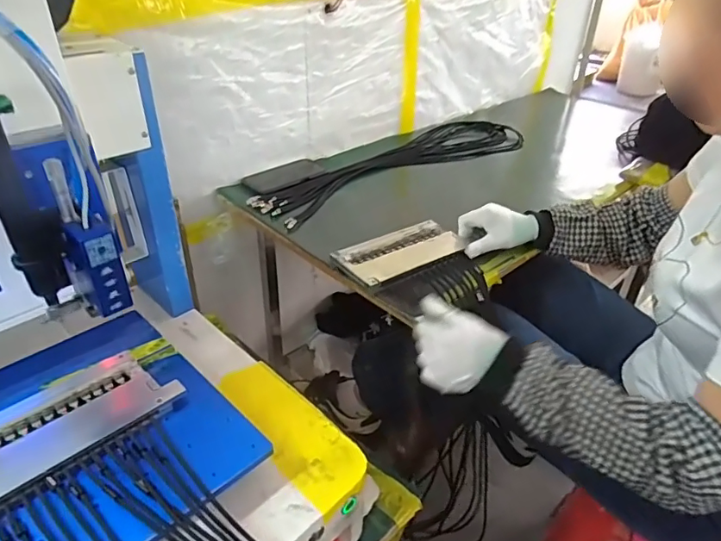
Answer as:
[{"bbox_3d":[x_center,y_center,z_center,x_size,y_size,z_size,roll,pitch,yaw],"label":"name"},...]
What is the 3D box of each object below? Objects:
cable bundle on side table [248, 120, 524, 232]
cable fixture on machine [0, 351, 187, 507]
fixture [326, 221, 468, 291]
[{"bbox_3d":[0.086,-0.242,1.102,0.736,0.038,0.220,-24,40,-31],"label":"cable bundle on side table"},{"bbox_3d":[-0.304,0.155,0.501,0.110,0.026,0.214,27,42,35],"label":"cable fixture on machine"},{"bbox_3d":[0.057,-0.030,0.747,0.198,0.015,0.111,-19,38,-26],"label":"fixture"}]

